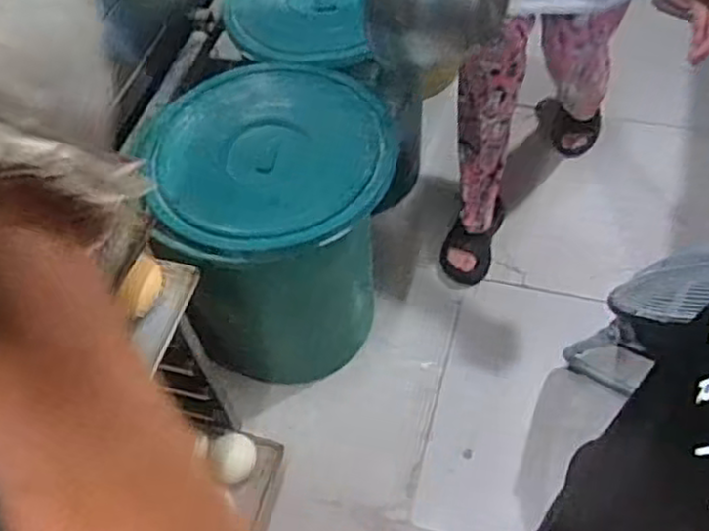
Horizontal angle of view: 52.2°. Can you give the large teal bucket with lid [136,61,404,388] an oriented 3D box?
[{"bbox_3d":[-0.137,-0.070,1.458,0.402,0.510,0.413,-1,59,2],"label":"large teal bucket with lid"}]

